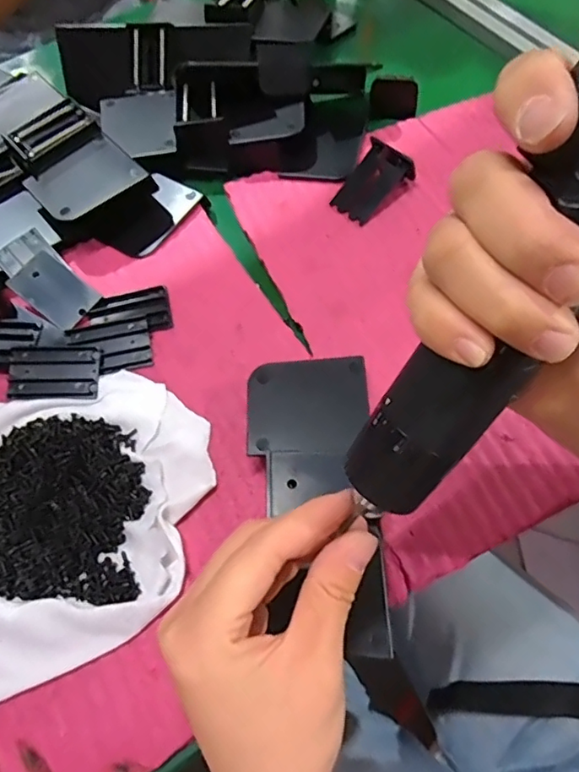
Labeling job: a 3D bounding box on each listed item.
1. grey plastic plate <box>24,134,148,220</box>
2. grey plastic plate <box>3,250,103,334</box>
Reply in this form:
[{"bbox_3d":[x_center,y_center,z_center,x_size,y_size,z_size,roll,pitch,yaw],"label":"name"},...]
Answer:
[{"bbox_3d":[-0.146,-0.147,0.400,0.069,0.008,0.054,-36,66,-15],"label":"grey plastic plate"},{"bbox_3d":[-0.161,-0.066,0.386,0.055,0.004,0.036,39,70,4],"label":"grey plastic plate"}]

